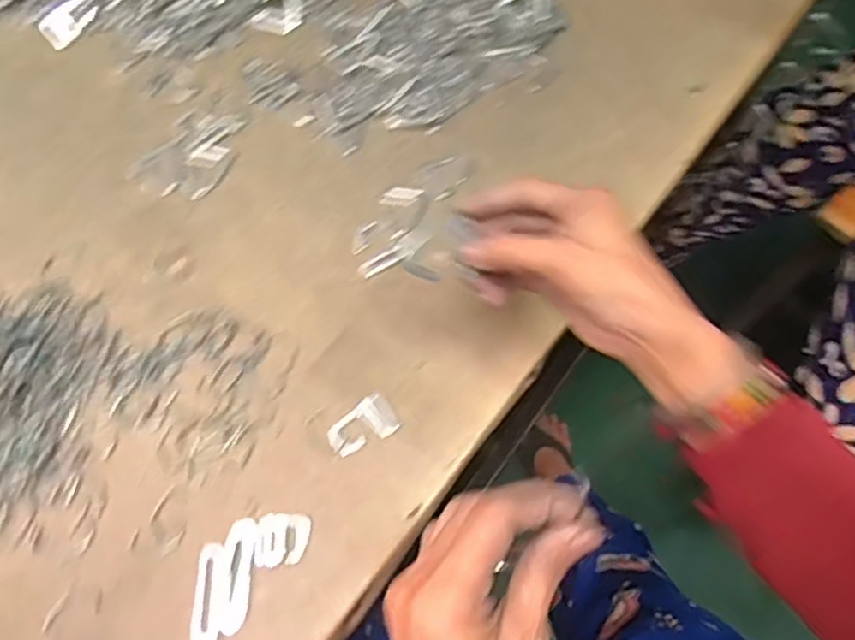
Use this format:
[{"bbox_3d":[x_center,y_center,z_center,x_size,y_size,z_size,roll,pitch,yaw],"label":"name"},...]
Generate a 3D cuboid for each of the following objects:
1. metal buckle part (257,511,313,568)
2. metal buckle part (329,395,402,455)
[{"bbox_3d":[-0.086,0.132,0.411,0.031,0.004,0.030,-5,62,-3],"label":"metal buckle part"},{"bbox_3d":[-0.043,0.069,0.445,0.045,0.005,0.027,-30,67,-15],"label":"metal buckle part"}]

